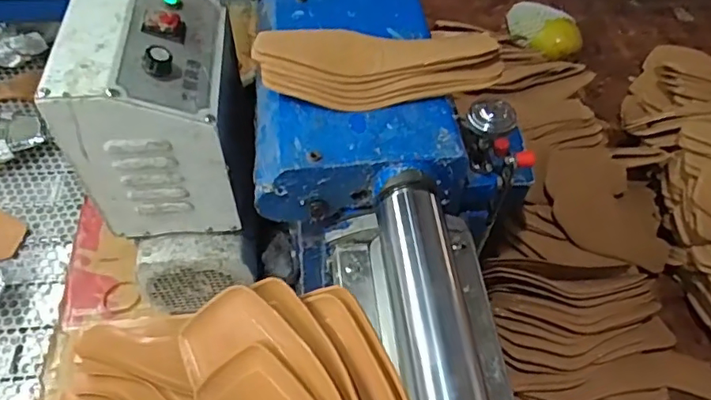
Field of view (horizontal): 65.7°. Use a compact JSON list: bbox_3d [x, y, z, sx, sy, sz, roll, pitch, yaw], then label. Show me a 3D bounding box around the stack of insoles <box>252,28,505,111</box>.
[{"bbox_3d":[0.021,-0.122,0.490,0.216,0.033,0.082,4,52,0],"label":"stack of insoles"}]

